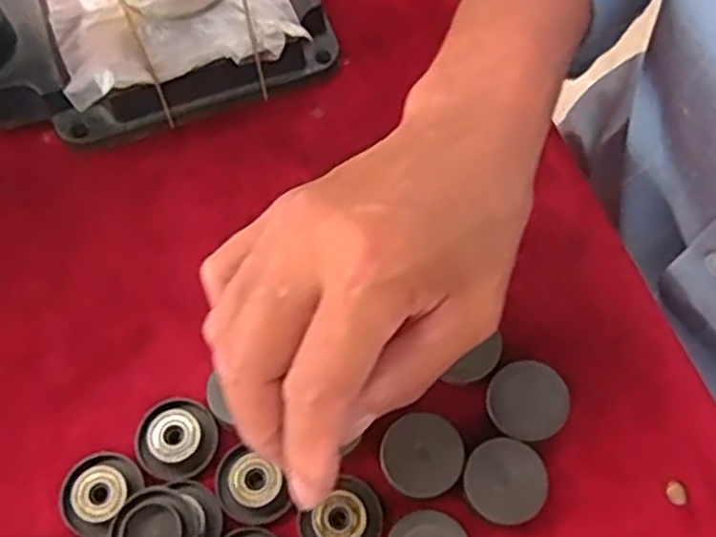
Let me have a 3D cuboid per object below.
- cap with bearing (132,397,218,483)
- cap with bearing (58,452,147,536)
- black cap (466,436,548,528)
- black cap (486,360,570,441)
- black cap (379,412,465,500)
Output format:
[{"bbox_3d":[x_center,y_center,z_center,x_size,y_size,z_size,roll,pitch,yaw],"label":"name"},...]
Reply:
[{"bbox_3d":[-0.076,0.070,0.311,0.033,0.012,0.033,0,67,-1],"label":"cap with bearing"},{"bbox_3d":[-0.105,0.090,0.303,0.028,0.010,0.032,35,71,13],"label":"cap with bearing"},{"bbox_3d":[0.058,0.086,0.302,0.032,0.016,0.032,0,67,-1],"label":"black cap"},{"bbox_3d":[0.070,0.056,0.314,0.033,0.010,0.031,0,67,-1],"label":"black cap"},{"bbox_3d":[0.026,0.076,0.306,0.033,0.011,0.032,0,67,-1],"label":"black cap"}]

